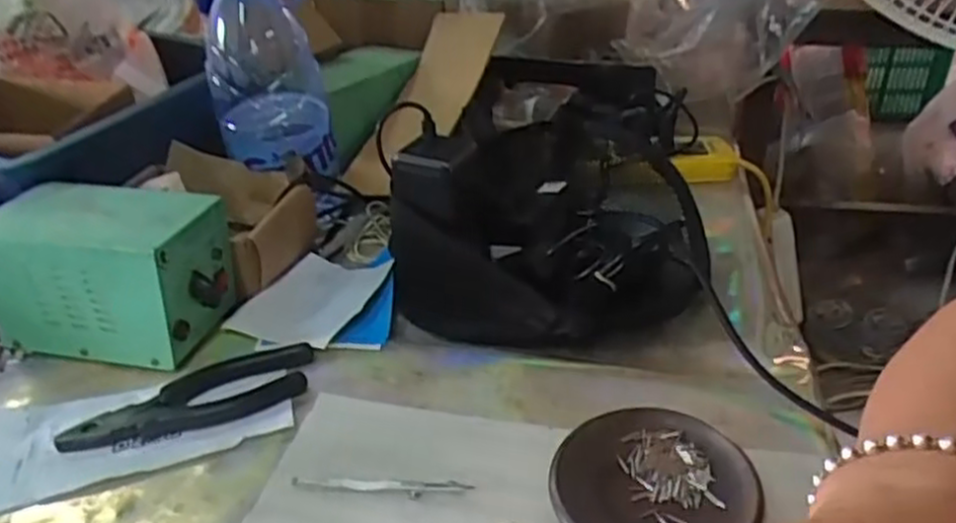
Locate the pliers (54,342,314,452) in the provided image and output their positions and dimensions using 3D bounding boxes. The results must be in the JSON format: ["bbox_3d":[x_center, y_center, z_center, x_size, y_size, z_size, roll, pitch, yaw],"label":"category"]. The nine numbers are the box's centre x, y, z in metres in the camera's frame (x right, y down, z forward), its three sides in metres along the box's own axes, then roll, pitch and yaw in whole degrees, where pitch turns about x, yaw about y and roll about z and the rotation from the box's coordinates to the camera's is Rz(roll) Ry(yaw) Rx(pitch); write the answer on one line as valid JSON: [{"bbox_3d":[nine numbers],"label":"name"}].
[{"bbox_3d":[-0.191,0.096,0.521,0.165,0.014,0.055,-18,35,-22],"label":"pliers"}]

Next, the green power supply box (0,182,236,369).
[{"bbox_3d":[-0.281,0.008,0.586,0.168,0.104,0.096,4,33,13],"label":"green power supply box"}]

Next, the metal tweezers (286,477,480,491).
[{"bbox_3d":[-0.057,0.132,0.454,0.107,0.004,0.007,-1,32,5],"label":"metal tweezers"}]

